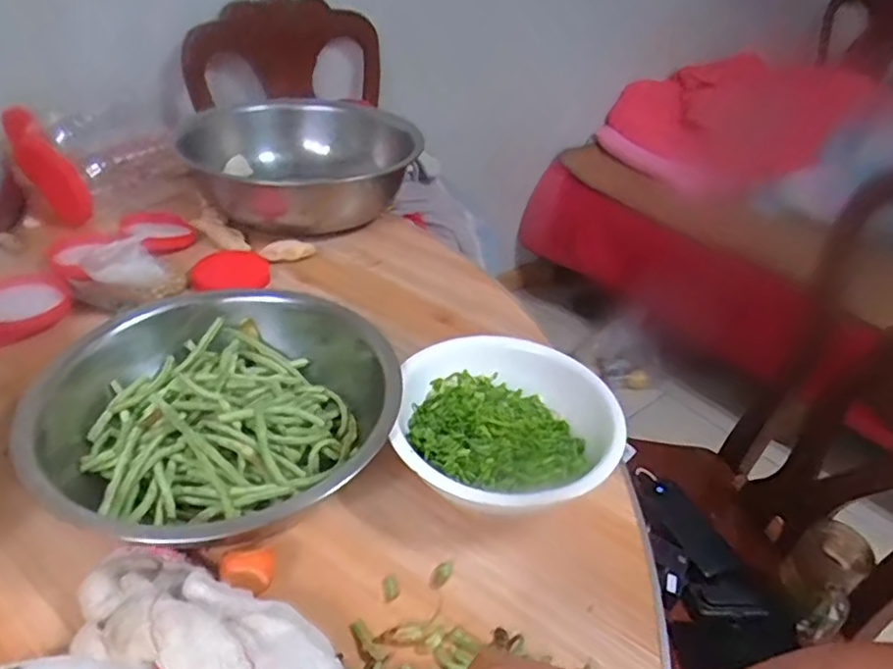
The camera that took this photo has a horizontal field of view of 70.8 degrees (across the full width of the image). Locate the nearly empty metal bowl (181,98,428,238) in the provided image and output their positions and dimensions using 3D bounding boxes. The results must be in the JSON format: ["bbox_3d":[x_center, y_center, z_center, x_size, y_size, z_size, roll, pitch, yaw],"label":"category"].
[{"bbox_3d":[-0.208,-0.241,0.882,0.276,0.108,0.217,-27,48,-35],"label":"nearly empty metal bowl"}]

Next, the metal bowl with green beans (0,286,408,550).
[{"bbox_3d":[-0.200,0.052,0.531,0.264,0.082,0.246,3,37,-3],"label":"metal bowl with green beans"}]

